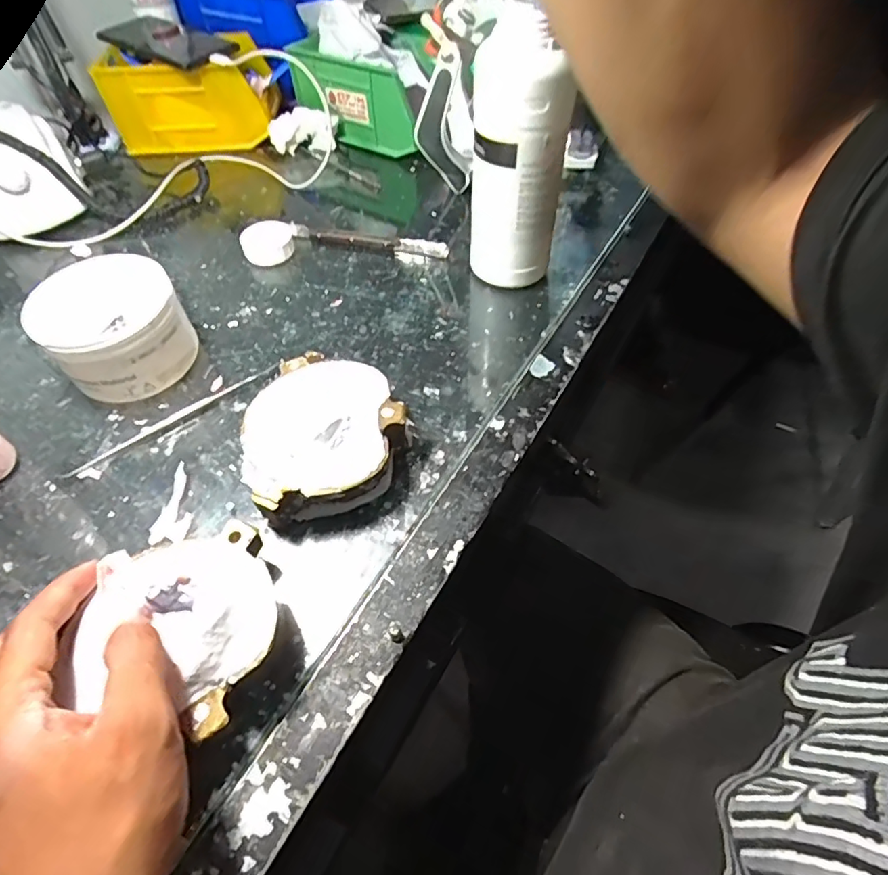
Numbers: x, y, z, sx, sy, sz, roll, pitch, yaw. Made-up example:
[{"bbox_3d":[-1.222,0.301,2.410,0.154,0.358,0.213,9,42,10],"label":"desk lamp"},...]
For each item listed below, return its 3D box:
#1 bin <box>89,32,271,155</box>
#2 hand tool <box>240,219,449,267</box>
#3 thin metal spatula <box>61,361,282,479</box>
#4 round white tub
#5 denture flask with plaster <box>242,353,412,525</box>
[{"bbox_3d":[-0.284,-0.383,0.603,0.171,0.085,0.093,-11,53,-6],"label":"bin"},{"bbox_3d":[-0.091,-0.181,0.491,0.185,0.019,0.045,1,53,3],"label":"hand tool"},{"bbox_3d":[-0.185,-0.017,0.375,0.156,0.004,0.008,-34,59,-22],"label":"thin metal spatula"},{"bbox_3d":[-0.231,-0.076,0.381,0.081,0.069,0.089,-1,53,1],"label":"round white tub"},{"bbox_3d":[-0.078,-0.004,0.344,0.102,0.038,0.112,-1,53,1],"label":"denture flask with plaster"}]

